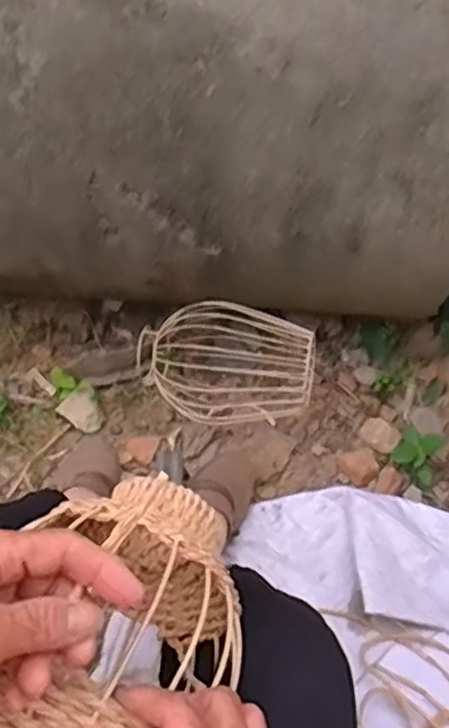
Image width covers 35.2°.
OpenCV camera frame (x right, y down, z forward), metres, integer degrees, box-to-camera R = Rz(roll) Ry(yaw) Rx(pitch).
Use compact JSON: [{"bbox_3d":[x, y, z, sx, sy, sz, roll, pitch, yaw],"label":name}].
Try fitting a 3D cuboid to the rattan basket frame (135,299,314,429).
[{"bbox_3d":[0.000,0.005,1.054,0.266,0.153,0.113,5,44,-2],"label":"rattan basket frame"}]

